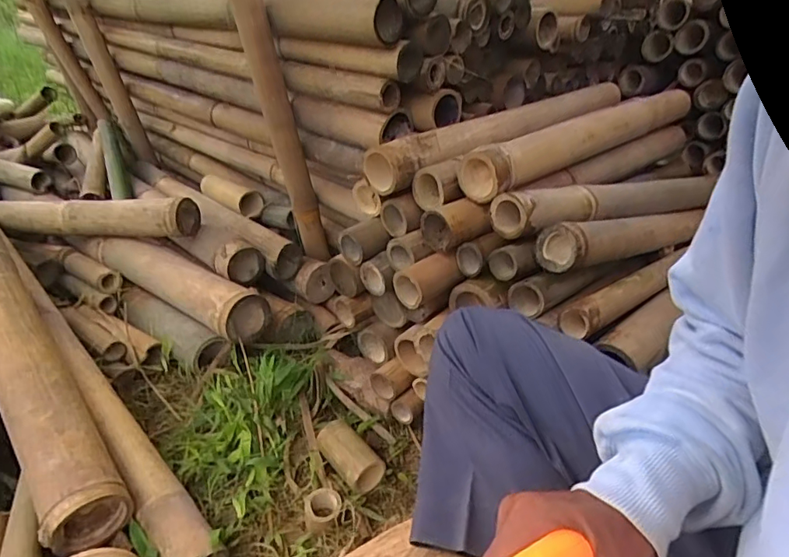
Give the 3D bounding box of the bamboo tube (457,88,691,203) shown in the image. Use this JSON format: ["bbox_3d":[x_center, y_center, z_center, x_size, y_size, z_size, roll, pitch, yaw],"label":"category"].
[{"bbox_3d":[0.324,-0.234,0.822,0.604,0.077,0.069,-23,37,-38],"label":"bamboo tube"}]

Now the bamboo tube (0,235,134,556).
[{"bbox_3d":[-0.575,0.070,0.754,0.087,0.081,0.747,-23,49,-37],"label":"bamboo tube"}]

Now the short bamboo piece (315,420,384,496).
[{"bbox_3d":[-0.066,0.251,0.721,0.051,0.048,0.106,-19,34,-33],"label":"short bamboo piece"}]

